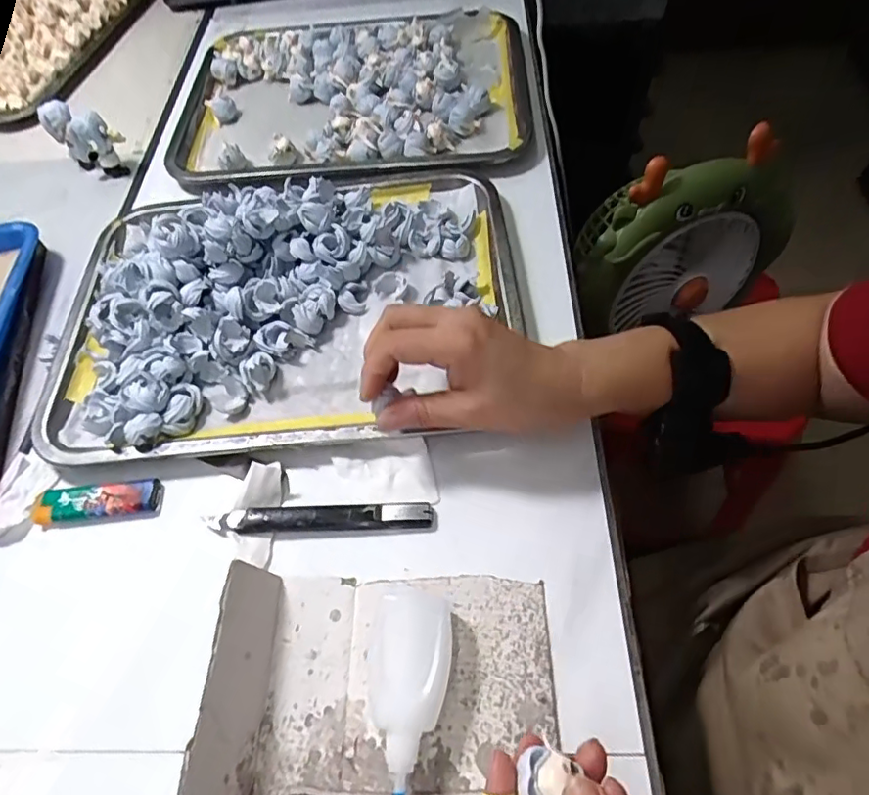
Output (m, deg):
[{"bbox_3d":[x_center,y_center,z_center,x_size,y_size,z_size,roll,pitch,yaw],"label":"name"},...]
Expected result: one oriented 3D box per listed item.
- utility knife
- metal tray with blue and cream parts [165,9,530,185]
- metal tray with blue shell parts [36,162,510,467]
[{"bbox_3d":[-0.071,0.072,0.344,0.137,0.010,0.018,-3,59,3],"label":"utility knife"},{"bbox_3d":[-0.084,-0.300,0.540,0.332,0.030,0.232,-1,59,4],"label":"metal tray with blue and cream parts"},{"bbox_3d":[-0.115,-0.083,0.422,0.342,0.048,0.237,-8,59,-1],"label":"metal tray with blue shell parts"}]

